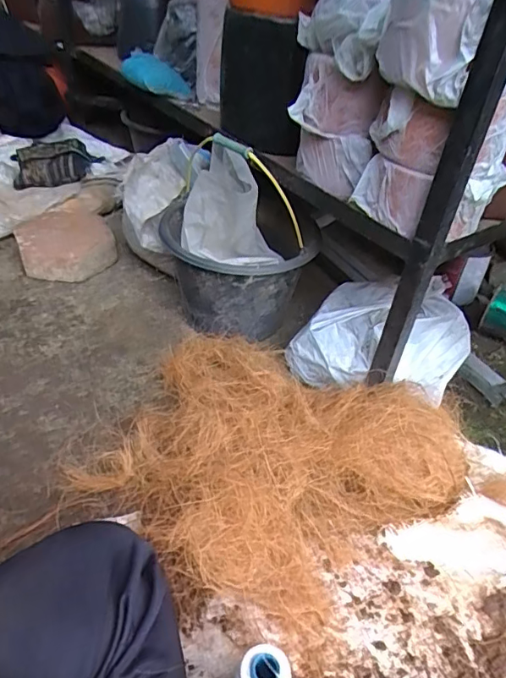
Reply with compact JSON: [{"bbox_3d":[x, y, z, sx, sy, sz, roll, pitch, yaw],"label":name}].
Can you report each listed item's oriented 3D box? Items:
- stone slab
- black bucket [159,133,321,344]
[{"bbox_3d":[-0.417,-0.206,1.116,0.195,0.089,0.213,-12,41,-22],"label":"stone slab"},{"bbox_3d":[-0.027,-0.187,0.878,0.240,0.313,0.246,4,40,-4],"label":"black bucket"}]

